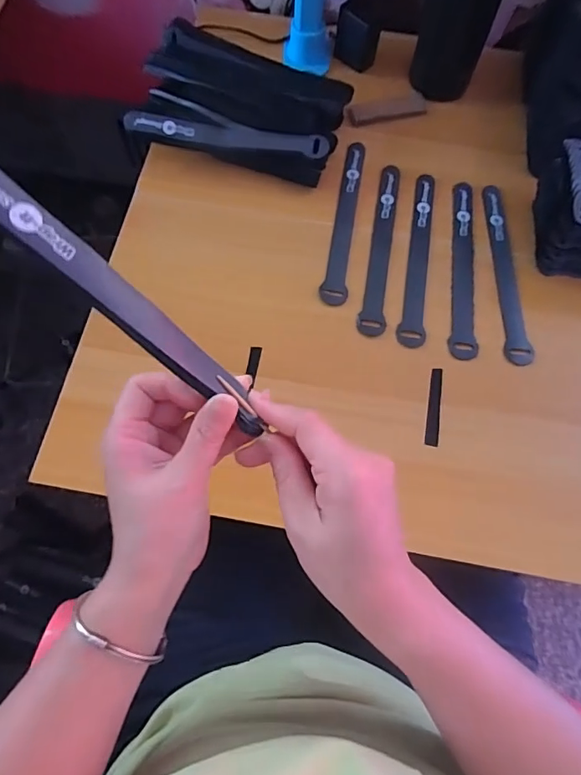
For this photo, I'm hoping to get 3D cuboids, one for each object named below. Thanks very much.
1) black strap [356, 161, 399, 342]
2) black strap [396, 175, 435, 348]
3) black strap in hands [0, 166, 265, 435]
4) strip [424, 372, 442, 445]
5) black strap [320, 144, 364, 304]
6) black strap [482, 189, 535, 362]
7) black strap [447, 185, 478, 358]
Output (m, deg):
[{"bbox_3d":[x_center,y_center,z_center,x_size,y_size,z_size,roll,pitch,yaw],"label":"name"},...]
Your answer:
[{"bbox_3d":[0.088,-0.140,0.460,0.024,0.004,0.201,10,67,1],"label":"black strap"},{"bbox_3d":[0.124,-0.130,0.457,0.023,0.004,0.199,10,67,1],"label":"black strap"},{"bbox_3d":[-0.085,-0.043,0.237,0.192,0.009,0.023,43,67,-20],"label":"black strap in hands"},{"bbox_3d":[0.123,0.015,0.400,0.012,0.004,0.068,10,67,1],"label":"strip"},{"bbox_3d":[0.057,-0.170,0.471,0.024,0.004,0.201,11,67,1],"label":"black strap"},{"bbox_3d":[0.208,-0.116,0.454,0.025,0.005,0.199,4,67,-2],"label":"black strap"},{"bbox_3d":[0.167,-0.119,0.455,0.024,0.004,0.199,10,67,1],"label":"black strap"}]

